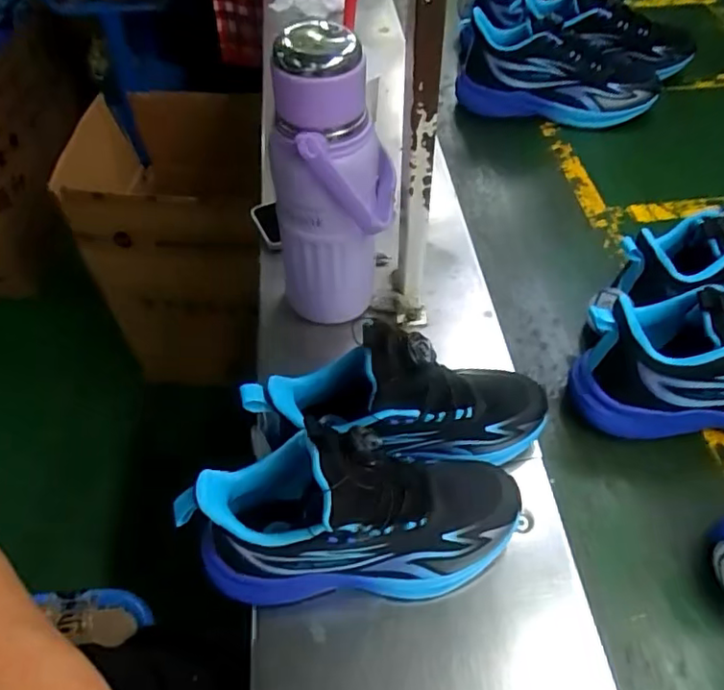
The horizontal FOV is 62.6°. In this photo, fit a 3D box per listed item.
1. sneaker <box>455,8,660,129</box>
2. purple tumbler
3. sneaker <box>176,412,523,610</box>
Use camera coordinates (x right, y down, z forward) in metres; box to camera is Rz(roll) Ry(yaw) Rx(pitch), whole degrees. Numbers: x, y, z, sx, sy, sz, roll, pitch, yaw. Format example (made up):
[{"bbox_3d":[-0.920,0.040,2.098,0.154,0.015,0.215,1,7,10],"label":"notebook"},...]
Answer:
[{"bbox_3d":[0.271,-0.376,0.830,0.273,0.110,0.094,12,54,11],"label":"sneaker"},{"bbox_3d":[-0.025,-0.115,0.507,0.101,0.270,0.068,-6,53,-2],"label":"purple tumbler"},{"bbox_3d":[-0.003,0.114,0.404,0.217,0.147,0.084,-4,53,0],"label":"sneaker"}]

